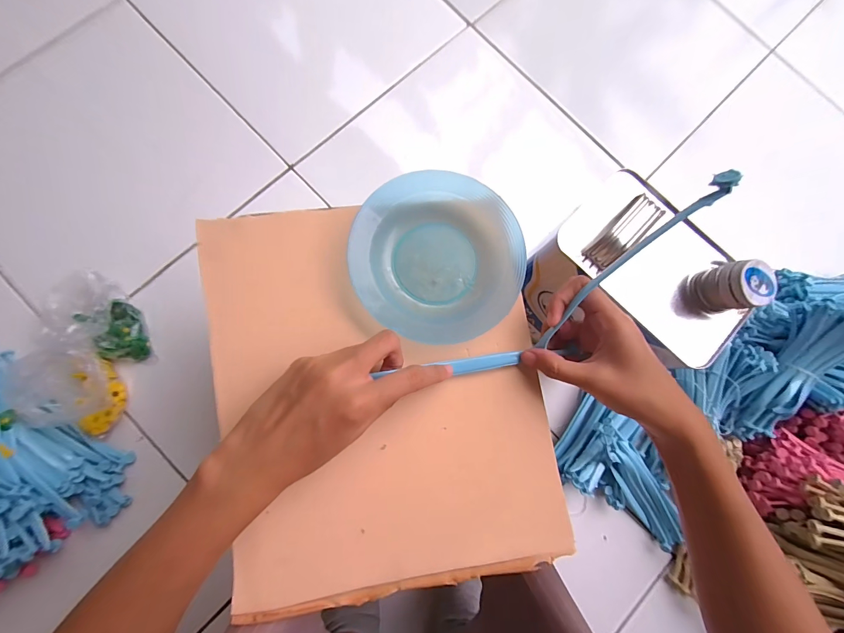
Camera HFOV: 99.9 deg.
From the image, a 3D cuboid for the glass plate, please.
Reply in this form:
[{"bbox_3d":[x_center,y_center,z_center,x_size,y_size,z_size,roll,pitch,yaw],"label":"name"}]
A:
[{"bbox_3d":[0.012,-0.044,0.275,0.128,0.027,0.125,1,82,-4],"label":"glass plate"}]

